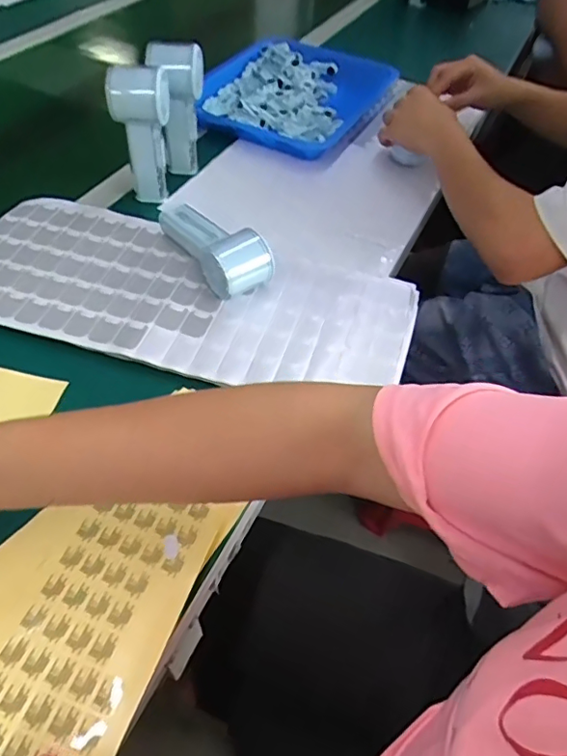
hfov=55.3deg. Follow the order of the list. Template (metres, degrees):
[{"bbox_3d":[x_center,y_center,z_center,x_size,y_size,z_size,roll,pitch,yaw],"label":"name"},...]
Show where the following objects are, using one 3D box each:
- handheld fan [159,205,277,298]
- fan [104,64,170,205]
[{"bbox_3d":[-0.077,-0.144,0.571,0.054,0.063,0.160,-29,58,-25],"label":"handheld fan"},{"bbox_3d":[-0.158,-0.273,0.621,0.067,0.153,0.055,-8,51,-10],"label":"fan"}]

